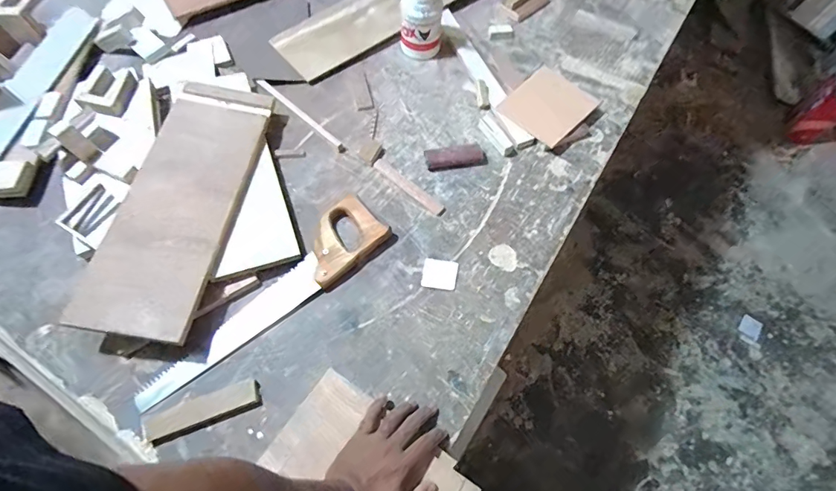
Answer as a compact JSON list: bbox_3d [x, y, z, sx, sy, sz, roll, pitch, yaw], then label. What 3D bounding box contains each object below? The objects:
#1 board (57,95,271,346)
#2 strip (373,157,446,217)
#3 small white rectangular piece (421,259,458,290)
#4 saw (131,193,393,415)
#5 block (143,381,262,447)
[{"bbox_3d":[-0.357,-0.065,0.684,0.161,0.021,0.402,10,60,-4],"label":"board"},{"bbox_3d":[-0.015,-0.100,0.772,0.153,0.007,0.023,40,69,17],"label":"strip"},{"bbox_3d":[0.034,0.045,0.705,0.053,0.004,0.047,8,63,3],"label":"small white rectangular piece"},{"bbox_3d":[-0.229,0.077,0.668,0.414,0.027,0.095,-39,71,-19],"label":"saw"},{"bbox_3d":[-0.288,0.220,0.603,0.150,0.011,0.041,-19,65,-11],"label":"block"}]

